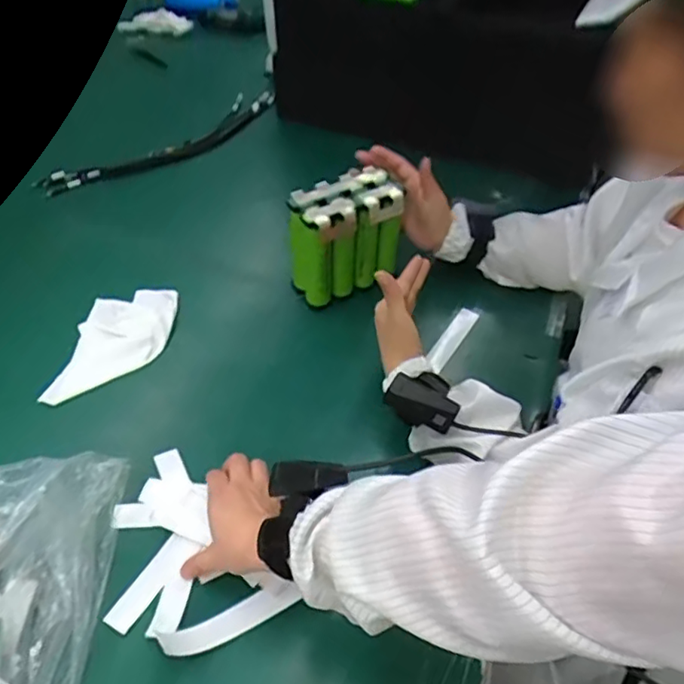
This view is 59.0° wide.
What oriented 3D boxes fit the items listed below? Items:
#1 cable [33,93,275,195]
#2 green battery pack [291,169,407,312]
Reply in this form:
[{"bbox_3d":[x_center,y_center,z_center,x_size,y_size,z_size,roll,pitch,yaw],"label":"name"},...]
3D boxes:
[{"bbox_3d":[-0.287,-0.330,1.012,0.430,0.031,0.103,-34,58,-26],"label":"cable"},{"bbox_3d":[-0.001,-0.132,0.775,0.132,0.155,0.078,-23,54,-21],"label":"green battery pack"}]

